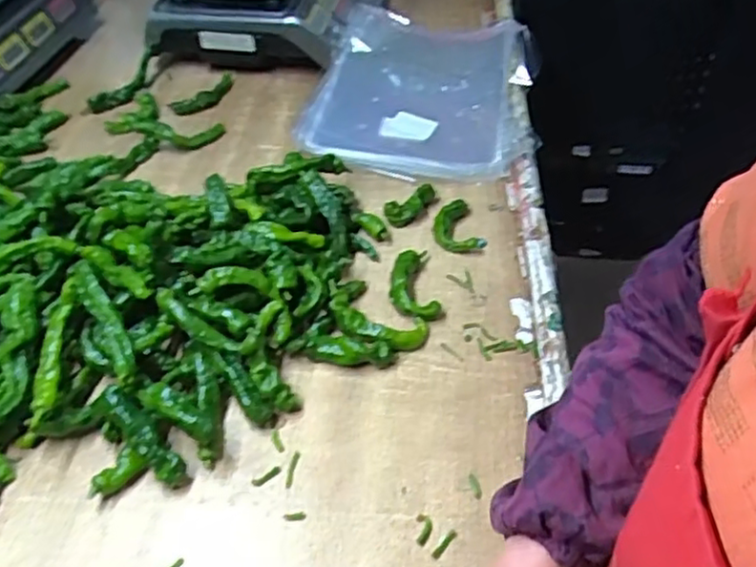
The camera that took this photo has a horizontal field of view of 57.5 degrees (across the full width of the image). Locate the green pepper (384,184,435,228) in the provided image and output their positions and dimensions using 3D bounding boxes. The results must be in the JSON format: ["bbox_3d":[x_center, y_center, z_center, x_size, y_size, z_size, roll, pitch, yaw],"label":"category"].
[{"bbox_3d":[0.042,-0.094,0.833,0.076,0.025,0.031,-30,50,-25],"label":"green pepper"}]

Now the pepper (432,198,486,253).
[{"bbox_3d":[0.089,-0.067,0.809,0.057,0.015,0.081,-12,45,-9],"label":"pepper"}]

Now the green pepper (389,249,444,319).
[{"bbox_3d":[0.036,0.000,0.737,0.050,0.023,0.097,-7,44,-4],"label":"green pepper"}]

